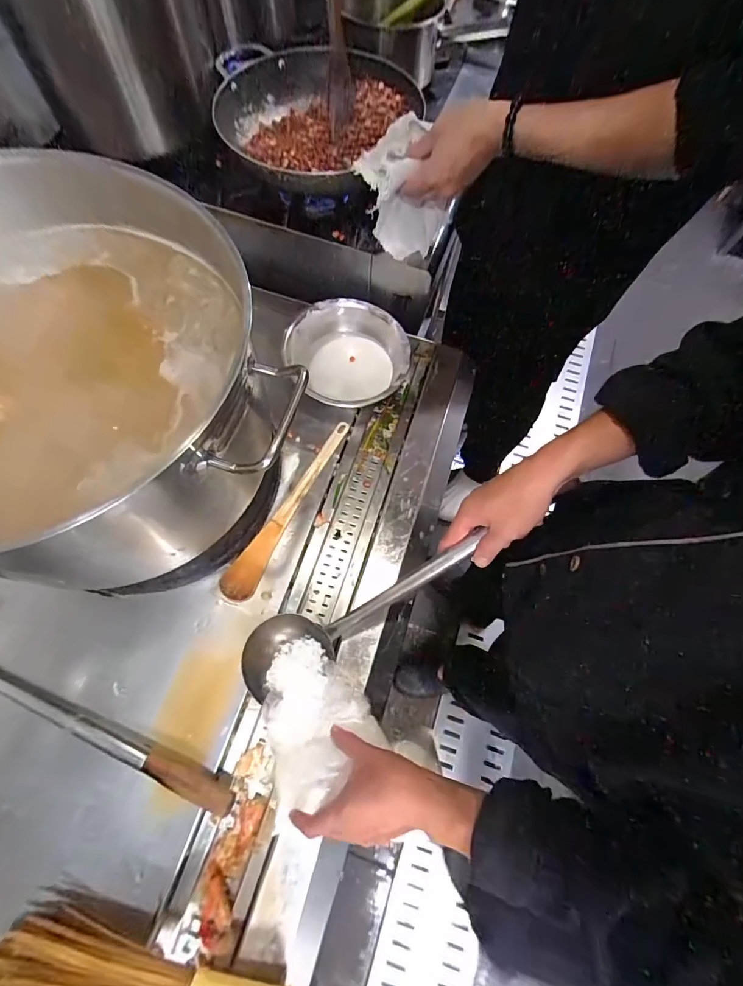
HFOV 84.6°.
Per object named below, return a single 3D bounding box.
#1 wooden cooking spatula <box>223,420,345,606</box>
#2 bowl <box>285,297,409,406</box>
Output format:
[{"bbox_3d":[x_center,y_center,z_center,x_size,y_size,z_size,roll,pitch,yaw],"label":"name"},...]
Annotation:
[{"bbox_3d":[-0.132,0.017,0.655,0.047,0.017,0.327,27,70,7],"label":"wooden cooking spatula"},{"bbox_3d":[-0.037,-0.234,0.712,0.193,0.065,0.194,1,69,-3],"label":"bowl"}]

